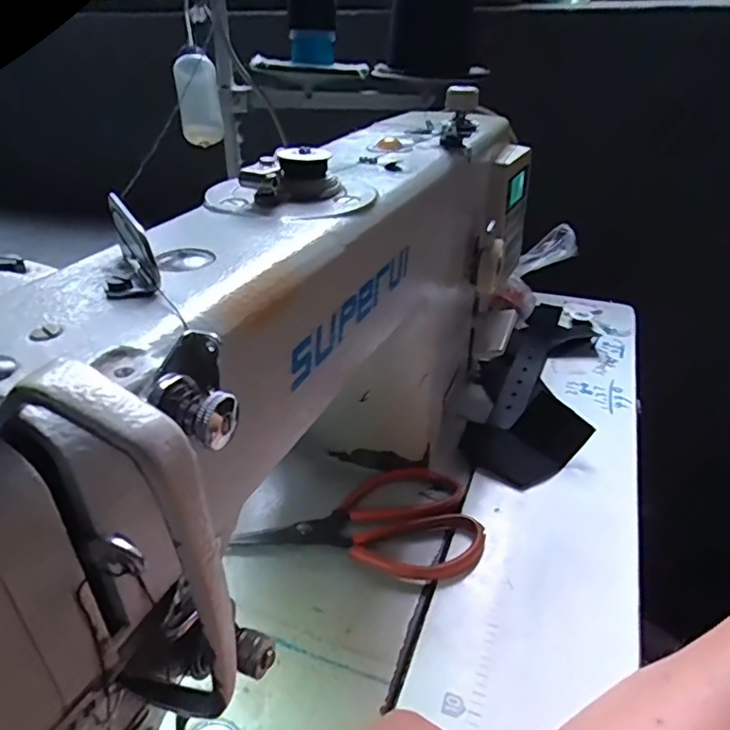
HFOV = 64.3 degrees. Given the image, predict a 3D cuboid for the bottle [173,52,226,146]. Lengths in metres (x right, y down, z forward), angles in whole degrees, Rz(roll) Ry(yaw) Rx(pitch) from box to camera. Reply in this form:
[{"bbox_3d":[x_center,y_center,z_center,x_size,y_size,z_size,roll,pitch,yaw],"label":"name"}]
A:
[{"bbox_3d":[-0.182,-0.291,0.636,0.048,0.084,0.047,-7,31,-11],"label":"bottle"}]

